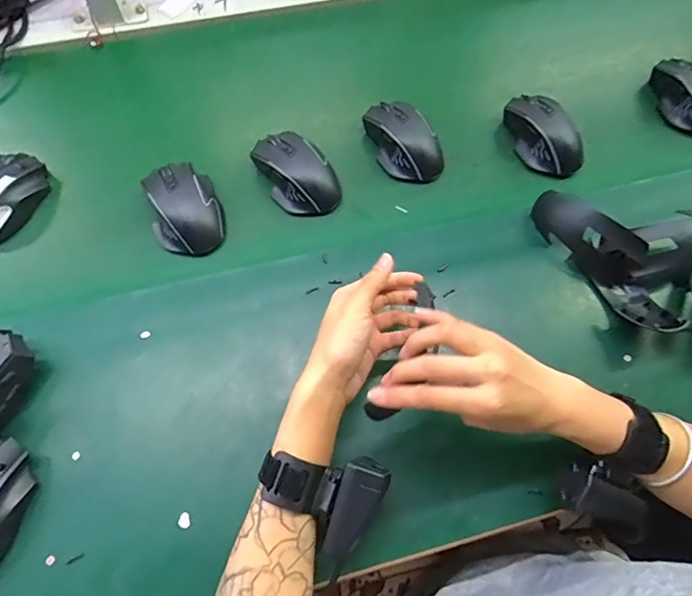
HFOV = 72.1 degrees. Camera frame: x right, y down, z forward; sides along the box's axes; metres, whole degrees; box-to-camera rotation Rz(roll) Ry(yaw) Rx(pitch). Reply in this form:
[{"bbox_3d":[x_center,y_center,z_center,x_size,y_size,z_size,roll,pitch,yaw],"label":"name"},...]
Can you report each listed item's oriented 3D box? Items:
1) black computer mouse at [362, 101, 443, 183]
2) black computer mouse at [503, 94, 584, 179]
[{"bbox_3d":[0.065,-0.184,0.560,0.069,0.041,0.114,-37,73,-17],"label":"black computer mouse"},{"bbox_3d":[0.236,-0.197,0.580,0.068,0.050,0.116,-24,70,-12],"label":"black computer mouse"}]

